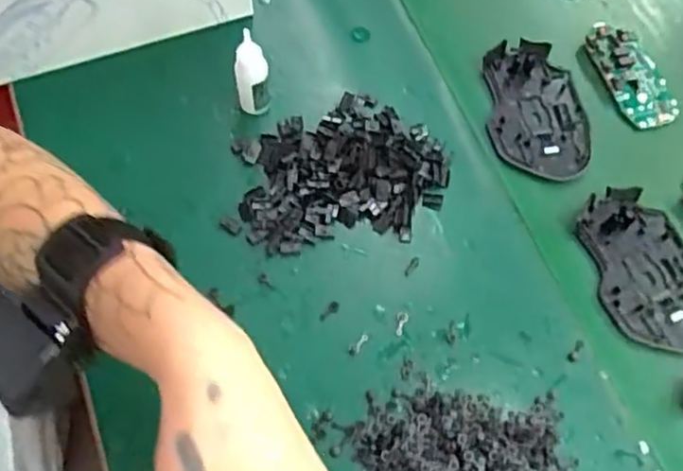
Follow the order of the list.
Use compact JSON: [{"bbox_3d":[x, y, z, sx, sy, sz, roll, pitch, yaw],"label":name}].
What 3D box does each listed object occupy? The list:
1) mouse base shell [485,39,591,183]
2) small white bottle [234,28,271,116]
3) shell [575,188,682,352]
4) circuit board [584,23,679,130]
[{"bbox_3d":[0.146,-0.094,0.511,0.073,0.013,0.116,-10,66,-9],"label":"mouse base shell"},{"bbox_3d":[-0.061,-0.108,0.465,0.022,0.070,0.017,0,65,-5],"label":"small white bottle"},{"bbox_3d":[0.206,0.021,0.460,0.073,0.010,0.114,-18,68,-13],"label":"shell"},{"bbox_3d":[0.224,-0.126,0.530,0.044,0.009,0.093,-16,67,-12],"label":"circuit board"}]

